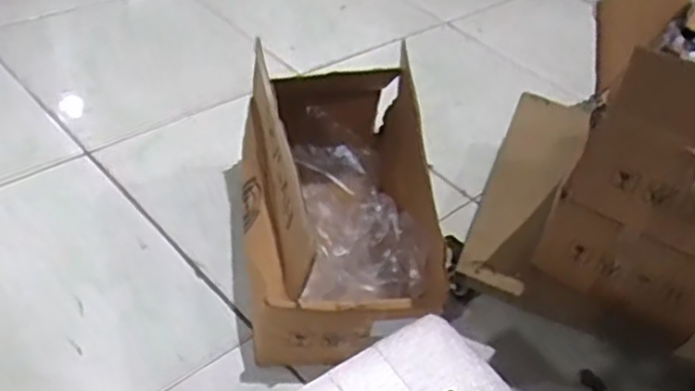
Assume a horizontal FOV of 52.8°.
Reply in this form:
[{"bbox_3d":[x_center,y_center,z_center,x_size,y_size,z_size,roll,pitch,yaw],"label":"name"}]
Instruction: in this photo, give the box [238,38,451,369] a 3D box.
[{"bbox_3d":[-0.020,-0.008,0.858,0.203,0.197,0.390,0,44,-9],"label":"box"}]

